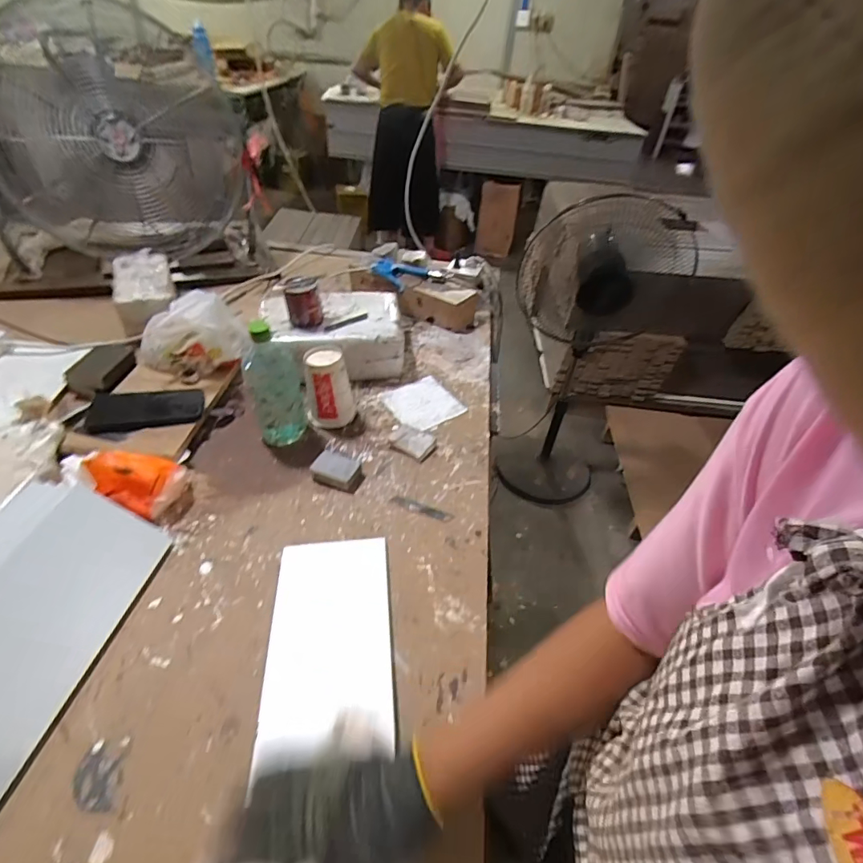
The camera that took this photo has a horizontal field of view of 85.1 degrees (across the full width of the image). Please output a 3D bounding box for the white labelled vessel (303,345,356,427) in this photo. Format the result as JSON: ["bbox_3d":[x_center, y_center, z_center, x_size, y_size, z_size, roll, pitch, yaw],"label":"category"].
[{"bbox_3d":[-0.177,-0.079,0.808,0.077,0.120,0.087,-7,45,-14],"label":"white labelled vessel"}]

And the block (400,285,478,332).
[{"bbox_3d":[0.017,-0.287,1.084,0.171,0.075,0.068,8,43,1],"label":"block"}]

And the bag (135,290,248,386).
[{"bbox_3d":[-0.450,-0.182,0.886,0.194,0.120,0.153,-18,48,-24],"label":"bag"}]

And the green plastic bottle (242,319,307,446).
[{"bbox_3d":[-0.244,-0.069,0.735,0.064,0.186,0.062,10,43,4],"label":"green plastic bottle"}]

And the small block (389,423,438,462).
[{"bbox_3d":[-0.031,0.015,0.789,0.072,0.020,0.053,27,47,20],"label":"small block"}]

